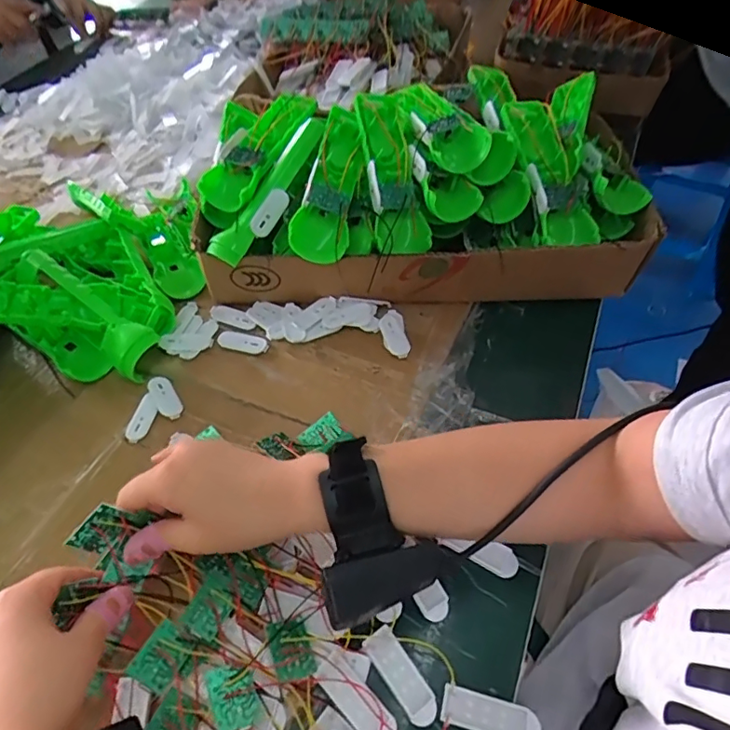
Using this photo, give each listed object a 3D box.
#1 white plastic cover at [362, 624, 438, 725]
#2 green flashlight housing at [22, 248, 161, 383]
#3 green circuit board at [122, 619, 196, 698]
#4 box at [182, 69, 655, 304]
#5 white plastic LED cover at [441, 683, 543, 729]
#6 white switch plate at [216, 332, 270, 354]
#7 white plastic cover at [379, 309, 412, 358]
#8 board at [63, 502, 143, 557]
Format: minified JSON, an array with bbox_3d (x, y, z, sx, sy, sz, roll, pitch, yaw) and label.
[{"bbox_3d":[0.022,0.195,0.335,0.020,0.006,0.058,-29,55,-18],"label":"white plastic cover"},{"bbox_3d":[-0.258,-0.052,0.498,0.163,0.035,0.040,39,63,11],"label":"green flashlight housing"},{"bbox_3d":[-0.121,0.175,0.321,0.026,0.004,0.033,30,44,5],"label":"green circuit board"},{"bbox_3d":[0.046,-0.181,0.546,0.404,0.133,0.265,-4,51,2],"label":"box"},{"bbox_3d":[0.076,0.211,0.322,0.058,0.004,0.021,10,53,12],"label":"white plastic LED cover"},{"bbox_3d":[-0.116,-0.022,0.506,0.050,0.005,0.018,13,54,15],"label":"white switch plate"},{"bbox_3d":[0.027,-0.030,0.505,0.023,0.005,0.056,-10,51,-3],"label":"white plastic cover"},{"bbox_3d":[-0.160,0.103,0.330,0.034,0.030,0.004,-46,37,0],"label":"board"}]

